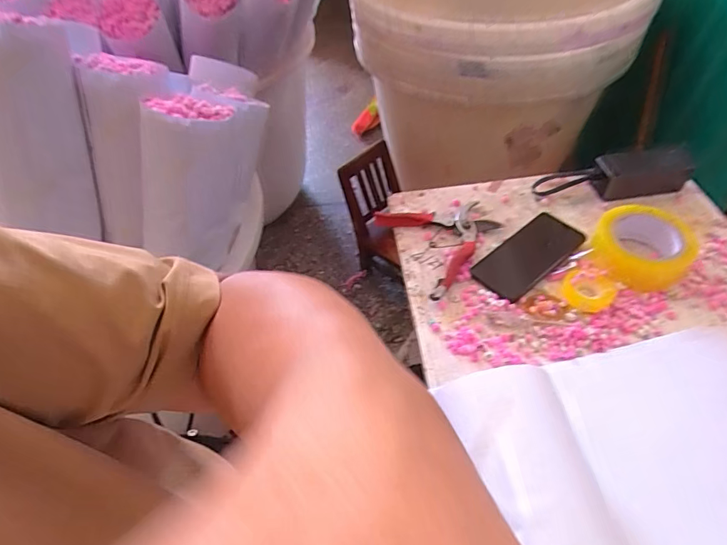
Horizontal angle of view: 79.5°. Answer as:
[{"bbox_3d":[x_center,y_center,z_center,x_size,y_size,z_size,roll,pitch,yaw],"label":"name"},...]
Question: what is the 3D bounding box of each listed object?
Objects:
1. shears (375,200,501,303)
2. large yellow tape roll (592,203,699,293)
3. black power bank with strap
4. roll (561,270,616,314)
[{"bbox_3d":[0.118,-0.057,0.635,0.146,0.016,0.160,-26,53,-16],"label":"shears"},{"bbox_3d":[0.366,-0.036,0.573,0.116,0.050,0.128,36,62,29],"label":"large yellow tape roll"},{"bbox_3d":[0.381,-0.150,0.667,0.229,0.054,0.052,-6,50,0],"label":"black power bank with strap"},{"bbox_3d":[0.282,0.024,0.547,0.058,0.011,0.056,-2,50,3],"label":"roll"}]

